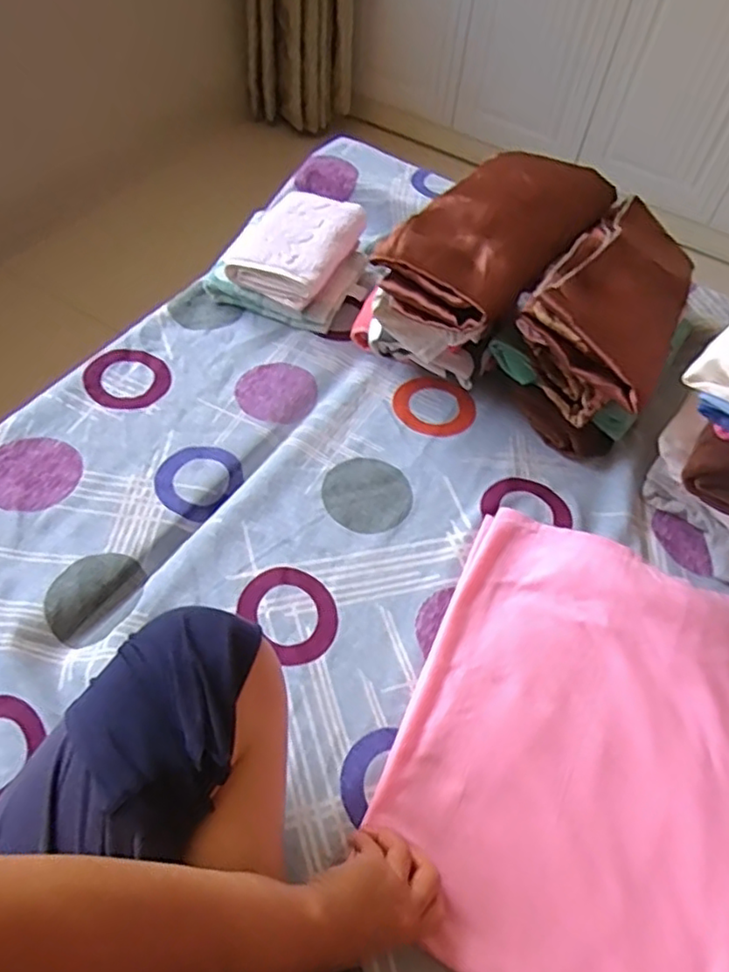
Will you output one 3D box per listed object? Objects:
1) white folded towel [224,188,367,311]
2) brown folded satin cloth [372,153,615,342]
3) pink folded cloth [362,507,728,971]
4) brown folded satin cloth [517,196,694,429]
[{"bbox_3d":[-0.088,-0.309,0.821,0.132,0.048,0.166,23,57,10],"label":"white folded towel"},{"bbox_3d":[0.144,-0.280,0.695,0.155,0.070,0.287,34,59,17],"label":"brown folded satin cloth"},{"bbox_3d":[0.181,0.208,0.521,0.278,0.037,0.368,21,56,11],"label":"pink folded cloth"},{"bbox_3d":[0.282,-0.195,0.694,0.144,0.124,0.258,34,59,17],"label":"brown folded satin cloth"}]

